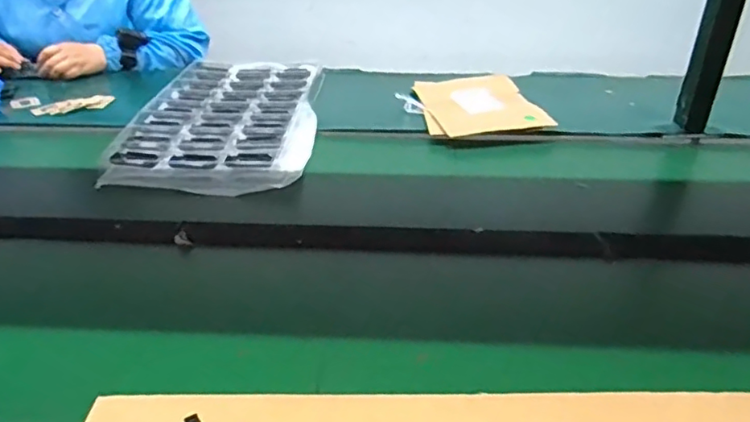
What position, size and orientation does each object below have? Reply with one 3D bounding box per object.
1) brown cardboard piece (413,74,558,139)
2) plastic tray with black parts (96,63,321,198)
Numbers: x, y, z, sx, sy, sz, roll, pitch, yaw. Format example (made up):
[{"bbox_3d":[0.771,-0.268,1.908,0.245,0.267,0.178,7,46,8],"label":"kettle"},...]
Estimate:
[{"bbox_3d":[0.189,-0.210,1.123,0.215,0.013,0.269,-9,34,-8],"label":"brown cardboard piece"},{"bbox_3d":[-0.267,-0.179,1.092,0.321,0.037,0.517,1,33,2],"label":"plastic tray with black parts"}]

